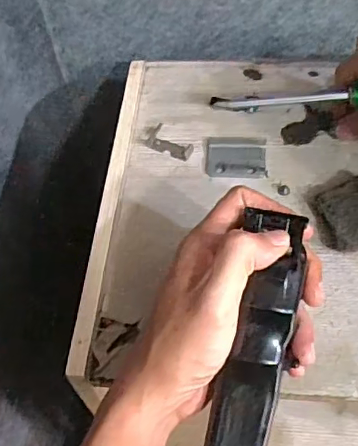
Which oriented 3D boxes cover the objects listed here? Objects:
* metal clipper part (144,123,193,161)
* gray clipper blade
[{"bbox_3d":[-0.009,-0.066,0.463,0.045,0.005,0.022,35,64,26],"label":"metal clipper part"},{"bbox_3d":[0.047,-0.054,0.450,0.047,0.004,0.041,1,54,5],"label":"gray clipper blade"}]

